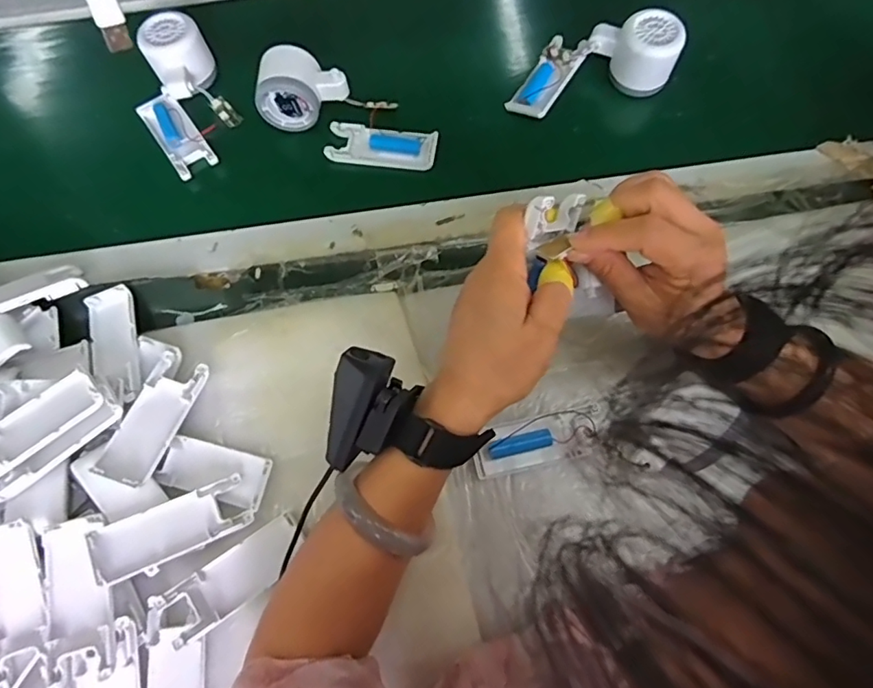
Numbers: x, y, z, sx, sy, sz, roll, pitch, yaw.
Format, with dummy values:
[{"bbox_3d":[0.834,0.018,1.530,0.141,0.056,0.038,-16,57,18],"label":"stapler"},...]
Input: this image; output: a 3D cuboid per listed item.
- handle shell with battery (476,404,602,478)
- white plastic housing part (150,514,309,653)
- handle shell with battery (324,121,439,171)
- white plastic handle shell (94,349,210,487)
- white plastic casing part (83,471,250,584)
[{"bbox_3d":[0.079,0.077,0.408,0.100,0.015,0.037,-14,72,-2],"label":"handle shell with battery"},{"bbox_3d":[-0.146,0.168,0.370,0.111,0.012,0.040,-32,74,-7],"label":"white plastic housing part"},{"bbox_3d":[-0.052,-0.190,0.502,0.104,0.016,0.039,7,73,5],"label":"handle shell with battery"},{"bbox_3d":[-0.220,0.057,0.403,0.040,0.017,0.100,15,66,10],"label":"white plastic handle shell"},{"bbox_3d":[-0.189,0.133,0.376,0.101,0.013,0.041,-24,78,-19],"label":"white plastic casing part"}]

